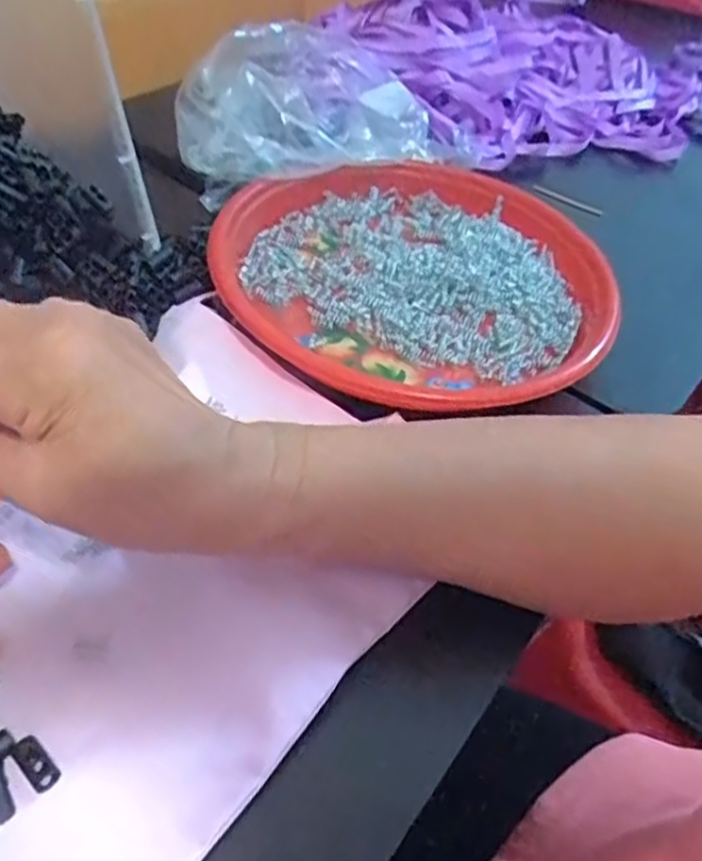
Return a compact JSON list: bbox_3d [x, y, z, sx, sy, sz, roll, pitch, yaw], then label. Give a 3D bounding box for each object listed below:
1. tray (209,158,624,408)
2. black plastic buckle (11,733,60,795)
[{"bbox_3d":[0.041,-0.098,0.431,0.234,0.032,0.224,-4,49,-10],"label":"tray"},{"bbox_3d":[-0.110,0.116,0.250,0.020,0.007,0.010,37,54,24],"label":"black plastic buckle"}]

